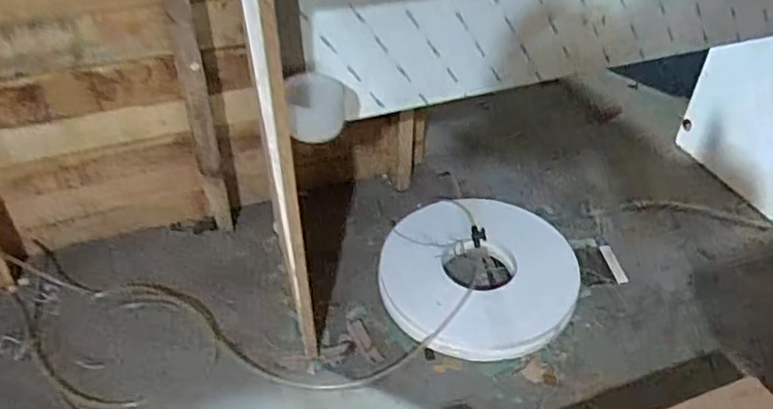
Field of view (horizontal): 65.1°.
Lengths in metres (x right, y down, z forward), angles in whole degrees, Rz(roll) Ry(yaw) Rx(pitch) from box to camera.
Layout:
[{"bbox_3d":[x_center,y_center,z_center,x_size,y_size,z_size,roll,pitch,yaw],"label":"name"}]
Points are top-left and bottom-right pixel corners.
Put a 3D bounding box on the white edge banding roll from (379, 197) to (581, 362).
[{"bbox_3d":[0.210,0.144,1.336,0.389,0.057,0.449,34,51,26],"label":"white edge banding roll"}]

